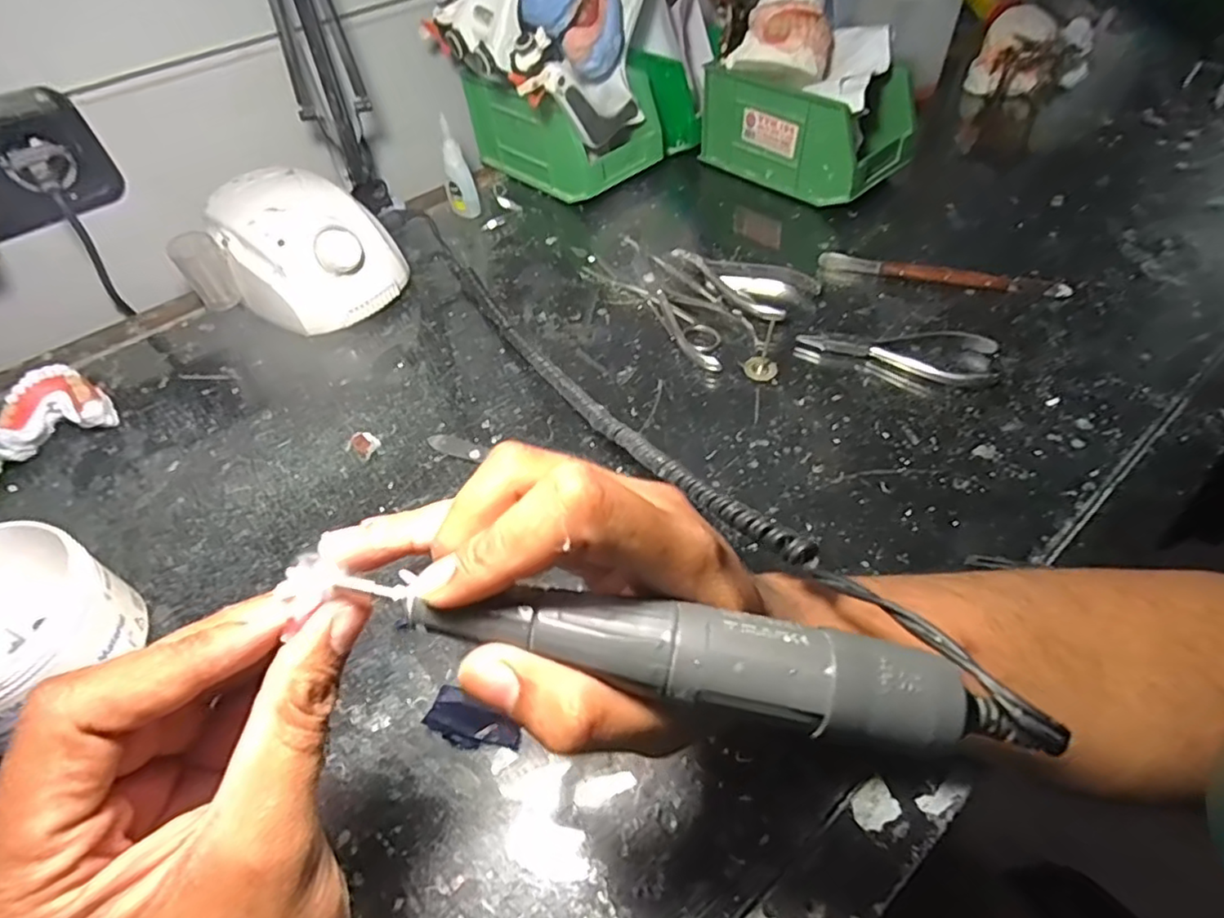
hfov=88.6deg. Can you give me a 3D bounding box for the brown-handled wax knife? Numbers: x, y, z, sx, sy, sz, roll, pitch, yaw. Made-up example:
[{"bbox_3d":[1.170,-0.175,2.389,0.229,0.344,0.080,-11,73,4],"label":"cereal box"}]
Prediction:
[{"bbox_3d":[0.245,-0.137,0.470,0.171,0.011,0.016,13,52,15],"label":"brown-handled wax knife"}]

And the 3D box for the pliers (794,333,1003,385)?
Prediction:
[{"bbox_3d":[0.193,-0.077,0.427,0.120,0.011,0.039,18,54,18],"label":"pliers"}]

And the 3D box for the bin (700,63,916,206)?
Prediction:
[{"bbox_3d":[0.177,-0.304,0.569,0.096,0.082,0.168,-36,57,-23],"label":"bin"}]

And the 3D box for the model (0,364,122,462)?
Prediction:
[{"bbox_3d":[-0.373,-0.031,0.418,0.064,0.035,0.050,-31,55,-20],"label":"model"}]

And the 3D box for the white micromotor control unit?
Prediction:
[{"bbox_3d":[-0.239,-0.157,0.484,0.135,0.080,0.096,23,56,22],"label":"white micromotor control unit"}]

